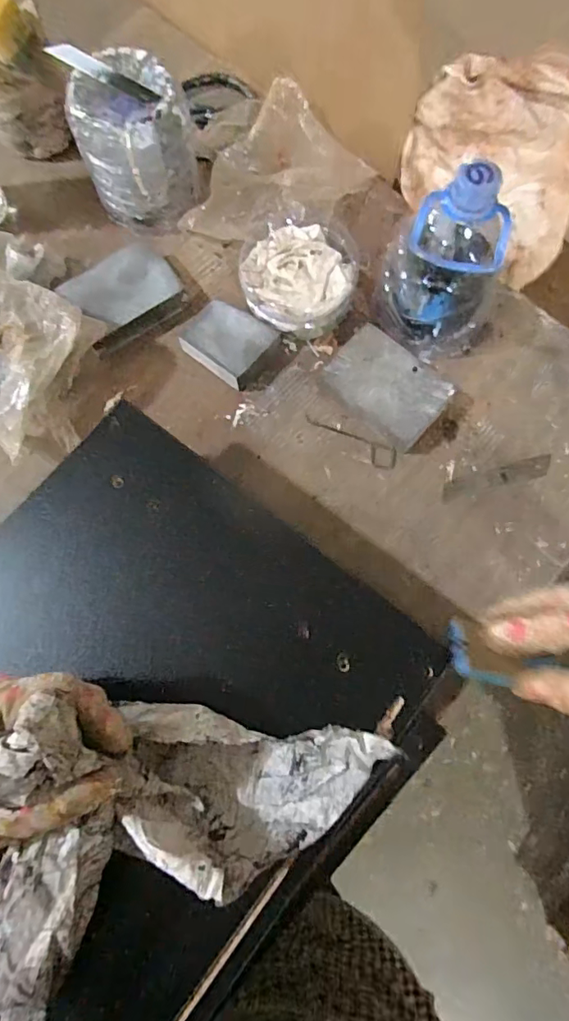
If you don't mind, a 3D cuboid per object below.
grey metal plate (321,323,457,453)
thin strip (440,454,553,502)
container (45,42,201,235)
[{"bbox_3d":[0.086,-0.105,0.449,0.071,0.024,0.100,-43,79,-10],"label":"grey metal plate"},{"bbox_3d":[0.179,-0.028,0.437,0.095,0.004,0.017,-14,75,-4],"label":"thin strip"},{"bbox_3d":[-0.131,-0.328,0.460,0.100,0.092,0.100,-13,75,-3],"label":"container"}]

